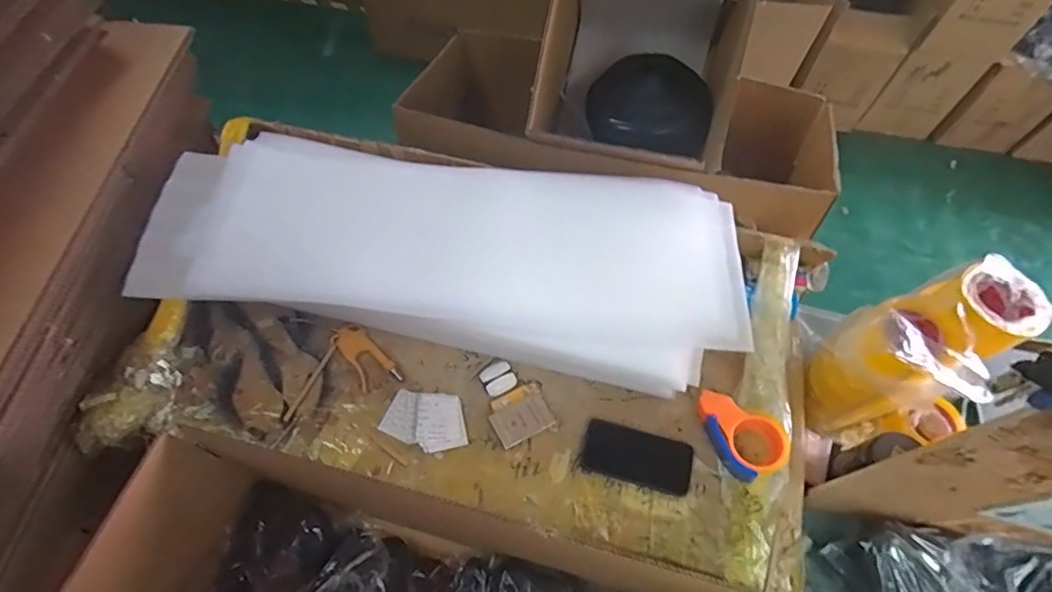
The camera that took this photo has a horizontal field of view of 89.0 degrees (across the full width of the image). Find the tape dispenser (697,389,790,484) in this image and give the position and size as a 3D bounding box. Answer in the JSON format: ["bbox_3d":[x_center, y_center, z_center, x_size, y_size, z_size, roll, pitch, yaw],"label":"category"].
[{"bbox_3d":[0.329,0.200,0.809,0.112,0.049,0.143,-25,64,-16],"label":"tape dispenser"}]

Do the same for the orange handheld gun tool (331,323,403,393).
[{"bbox_3d":[-0.260,0.096,0.860,0.058,0.021,0.126,-34,67,-19],"label":"orange handheld gun tool"}]

